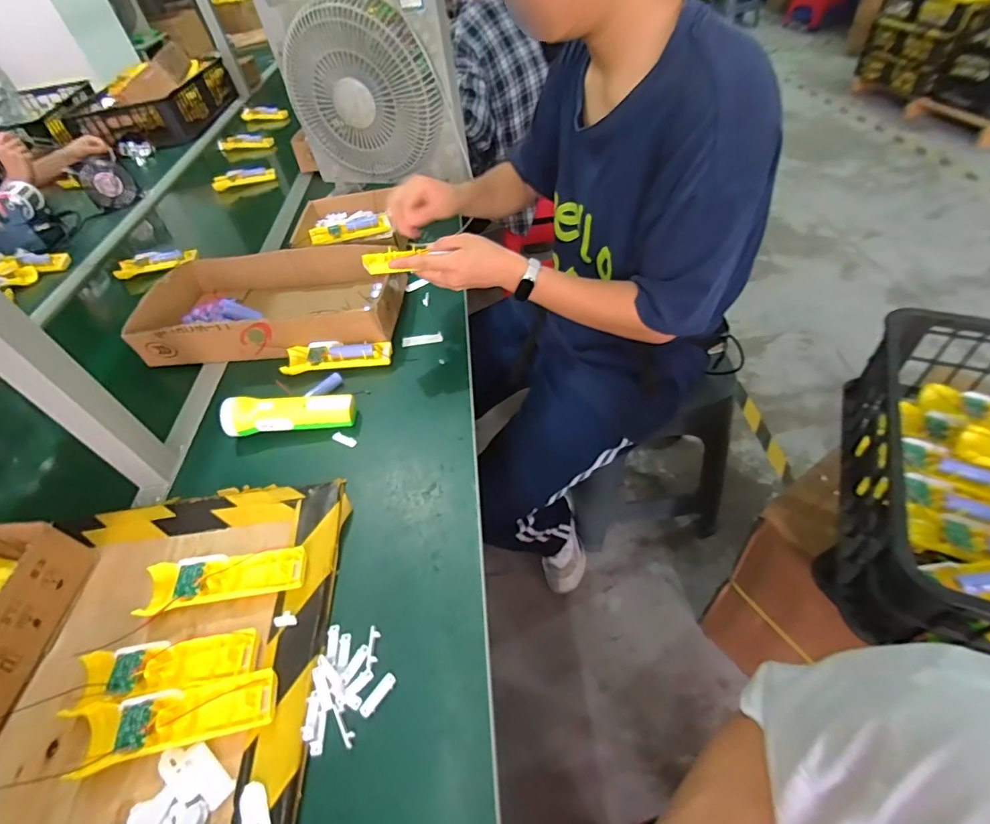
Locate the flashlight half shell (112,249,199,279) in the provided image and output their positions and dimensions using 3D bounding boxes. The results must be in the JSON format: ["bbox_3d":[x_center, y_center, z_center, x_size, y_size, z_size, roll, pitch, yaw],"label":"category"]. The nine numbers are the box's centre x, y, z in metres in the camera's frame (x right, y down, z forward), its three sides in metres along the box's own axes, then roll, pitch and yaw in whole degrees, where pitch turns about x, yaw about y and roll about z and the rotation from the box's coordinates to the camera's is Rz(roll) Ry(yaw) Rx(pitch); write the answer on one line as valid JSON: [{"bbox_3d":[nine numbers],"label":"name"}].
[{"bbox_3d":[-0.736,-0.327,1.043,0.165,0.037,0.049,-22,49,-10],"label":"flashlight half shell"}]

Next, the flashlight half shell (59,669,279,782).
[{"bbox_3d":[-0.273,0.264,0.410,0.166,0.030,0.049,-14,48,-3],"label":"flashlight half shell"}]

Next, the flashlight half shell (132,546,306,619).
[{"bbox_3d":[-0.277,0.174,0.496,0.159,0.028,0.054,-10,48,0],"label":"flashlight half shell"}]

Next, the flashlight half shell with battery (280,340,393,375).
[{"bbox_3d":[-0.238,-0.084,0.727,0.160,0.027,0.050,-7,48,3],"label":"flashlight half shell with battery"}]

